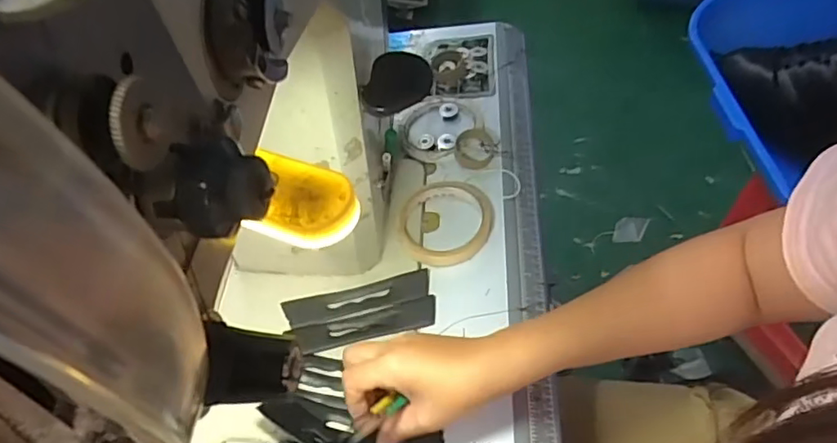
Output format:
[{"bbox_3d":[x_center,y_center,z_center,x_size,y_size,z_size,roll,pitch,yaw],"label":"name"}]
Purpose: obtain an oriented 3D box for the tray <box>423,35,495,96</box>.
[{"bbox_3d":[0.051,-0.185,0.681,0.080,0.020,0.105,-2,53,1],"label":"tray"}]

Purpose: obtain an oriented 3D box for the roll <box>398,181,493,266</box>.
[{"bbox_3d":[0.026,0.000,0.547,0.085,0.016,0.094,5,53,6],"label":"roll"}]

